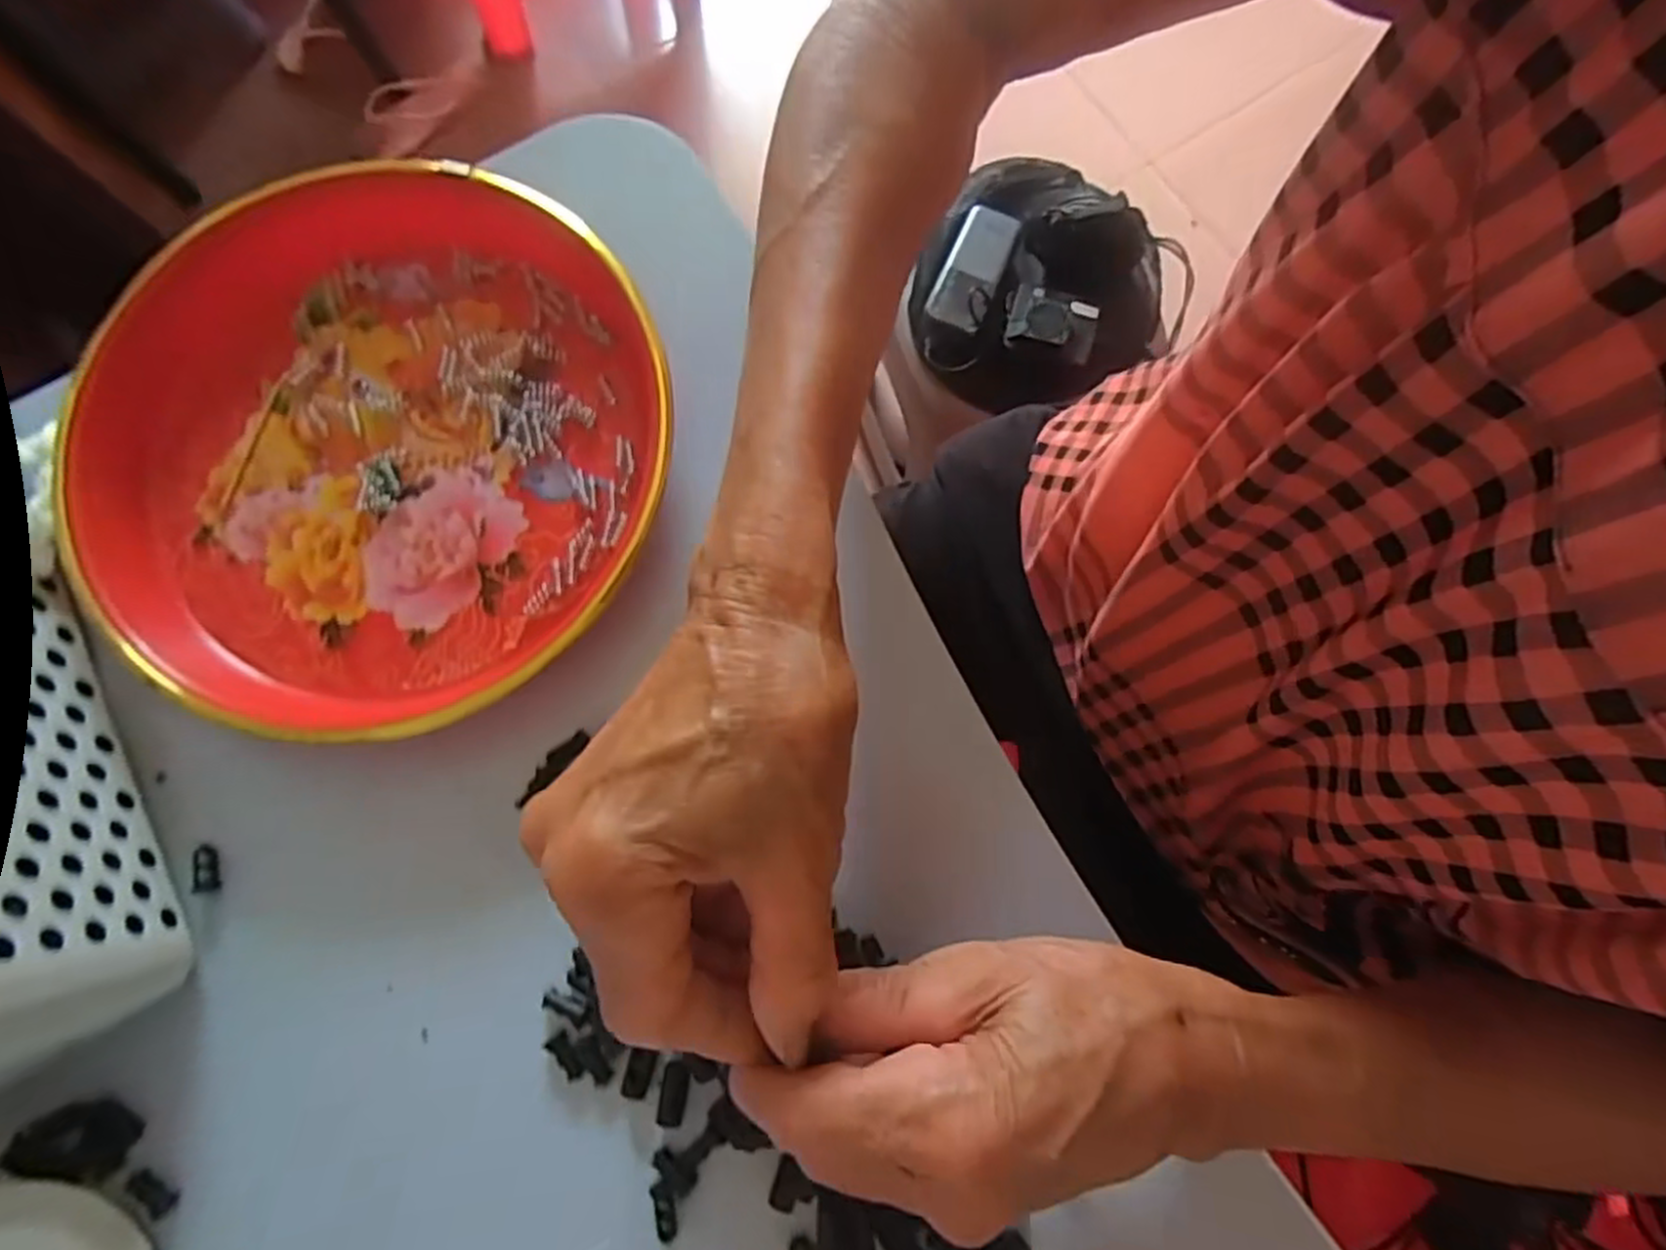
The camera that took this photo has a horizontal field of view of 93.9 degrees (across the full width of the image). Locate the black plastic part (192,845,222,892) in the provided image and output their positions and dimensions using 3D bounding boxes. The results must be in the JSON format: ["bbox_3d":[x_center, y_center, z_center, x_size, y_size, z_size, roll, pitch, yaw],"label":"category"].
[{"bbox_3d":[-0.225,0.087,0.279,0.007,0.004,0.016,-14,78,-2],"label":"black plastic part"}]

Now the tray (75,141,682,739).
[{"bbox_3d":[-0.173,-0.069,0.295,0.201,0.029,0.214,26,80,6],"label":"tray"}]

